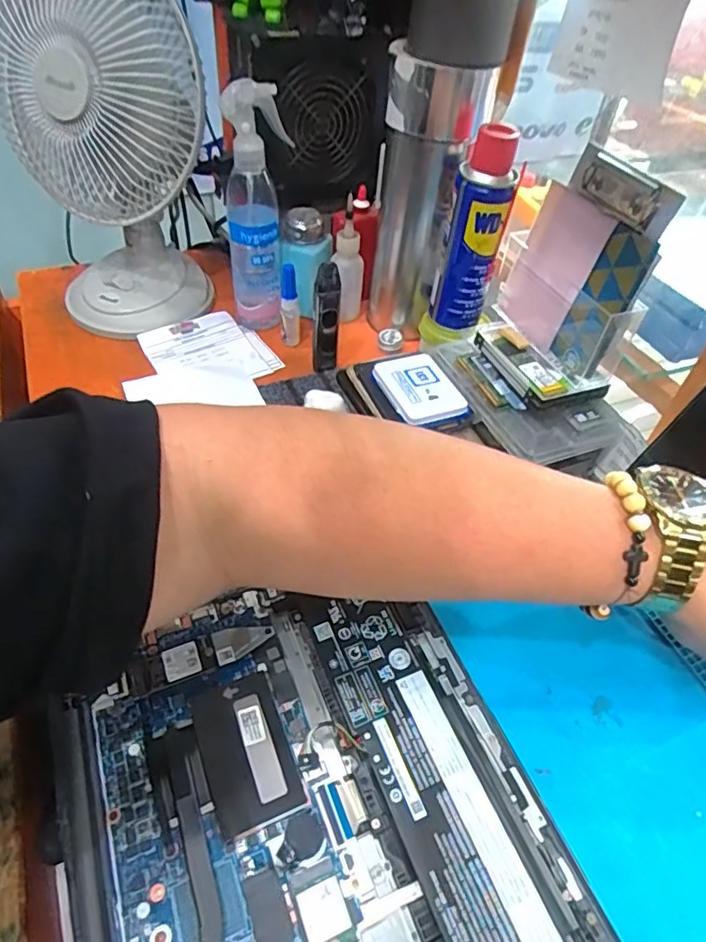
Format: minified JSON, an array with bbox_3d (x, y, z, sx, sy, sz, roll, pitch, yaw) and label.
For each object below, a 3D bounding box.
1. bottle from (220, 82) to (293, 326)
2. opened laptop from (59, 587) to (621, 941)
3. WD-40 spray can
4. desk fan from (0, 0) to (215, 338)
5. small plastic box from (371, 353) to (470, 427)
[{"bbox_3d":[-0.094,-0.250,0.555,0.058,0.215,0.066,1,48,-5],"label":"bottle"},{"bbox_3d":[-0.004,0.213,0.275,0.229,0.019,0.335,-16,52,-19],"label":"opened laptop"},{"bbox_3d":[0.102,-0.195,0.507,0.053,0.184,0.047,12,48,5],"label":"WD-40 spray can"},{"bbox_3d":[-0.215,-0.279,0.521,0.148,0.269,0.125,-15,51,-18],"label":"desk fan"},{"bbox_3d":[0.057,-0.070,0.486,0.060,0.010,0.082,-15,52,-19],"label":"small plastic box"}]

